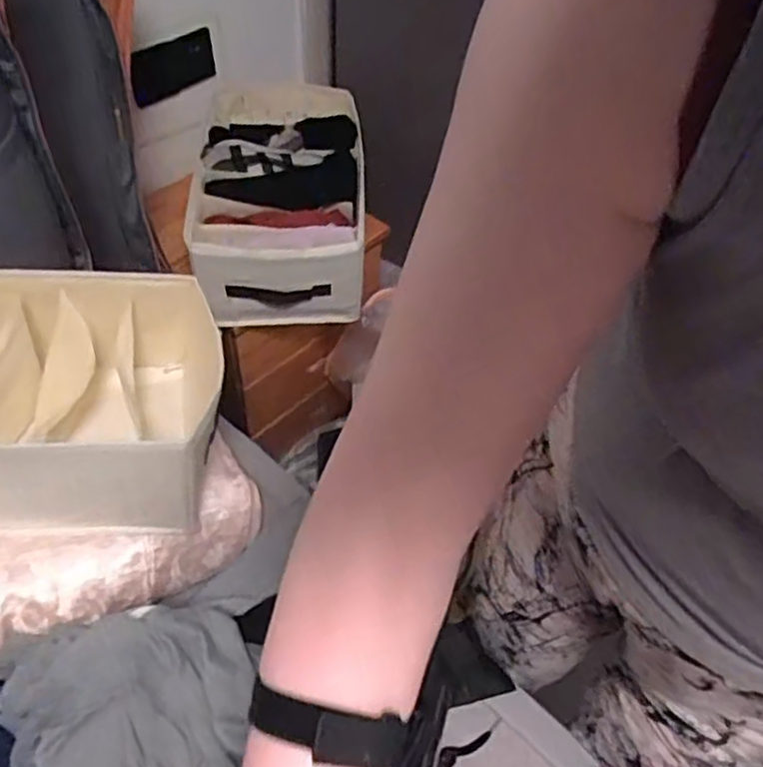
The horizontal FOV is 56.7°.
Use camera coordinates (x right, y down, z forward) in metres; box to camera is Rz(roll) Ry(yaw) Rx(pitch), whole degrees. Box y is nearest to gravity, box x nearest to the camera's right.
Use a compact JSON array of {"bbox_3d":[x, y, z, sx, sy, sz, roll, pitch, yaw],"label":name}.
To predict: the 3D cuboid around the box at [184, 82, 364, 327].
[{"bbox_3d":[-0.173,-0.343,1.239,0.276,0.163,0.518,0,49,-3],"label":"box"}]

